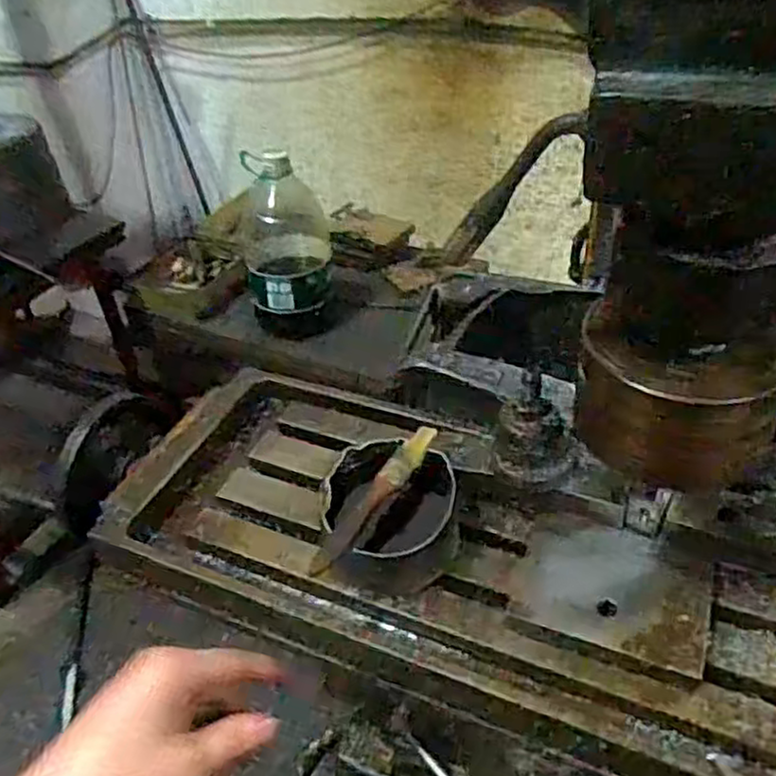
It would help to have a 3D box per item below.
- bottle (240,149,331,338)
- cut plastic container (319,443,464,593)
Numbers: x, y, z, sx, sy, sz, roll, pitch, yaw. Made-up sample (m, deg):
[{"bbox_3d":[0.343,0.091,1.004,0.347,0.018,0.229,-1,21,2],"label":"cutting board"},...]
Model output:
[{"bbox_3d":[-0.204,-0.277,1.444,0.177,0.322,0.156,-7,41,-4],"label":"bottle"},{"bbox_3d":[0.001,0.097,0.555,0.105,0.057,0.110,-3,41,0],"label":"cut plastic container"}]

